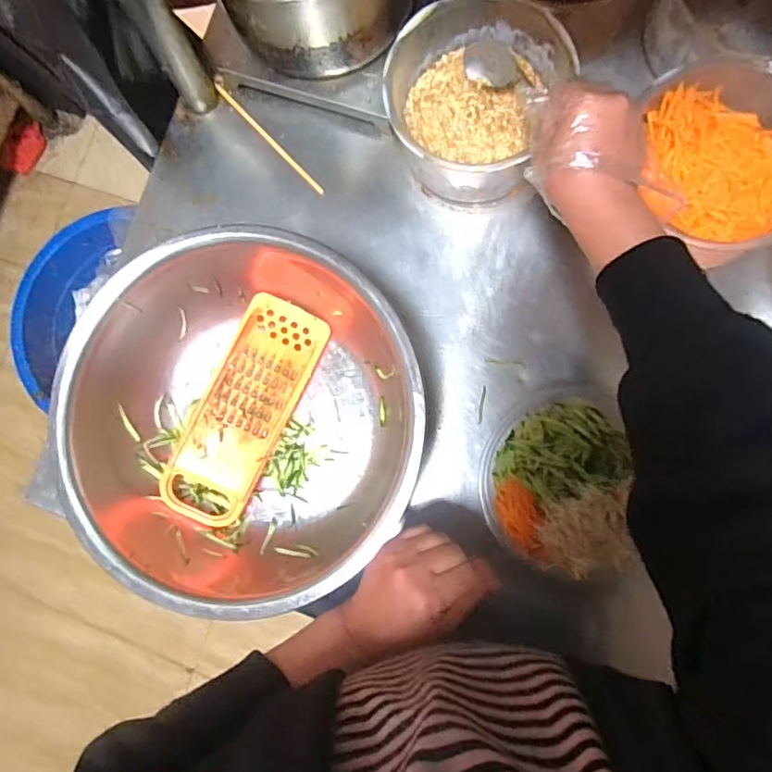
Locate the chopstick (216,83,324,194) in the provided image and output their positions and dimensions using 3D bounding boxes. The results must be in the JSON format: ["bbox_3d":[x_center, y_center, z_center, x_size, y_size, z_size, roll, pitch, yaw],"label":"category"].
[{"bbox_3d":[-0.133,-0.282,0.631,0.008,0.012,0.185,-43,81,0],"label":"chopstick"}]

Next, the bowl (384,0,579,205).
[{"bbox_3d":[0.083,-0.281,0.554,0.152,0.096,0.166,-1,84,6],"label":"bowl"}]

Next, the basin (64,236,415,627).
[{"bbox_3d":[-0.128,0.031,0.530,0.317,0.125,0.315,-1,84,6],"label":"basin"}]

